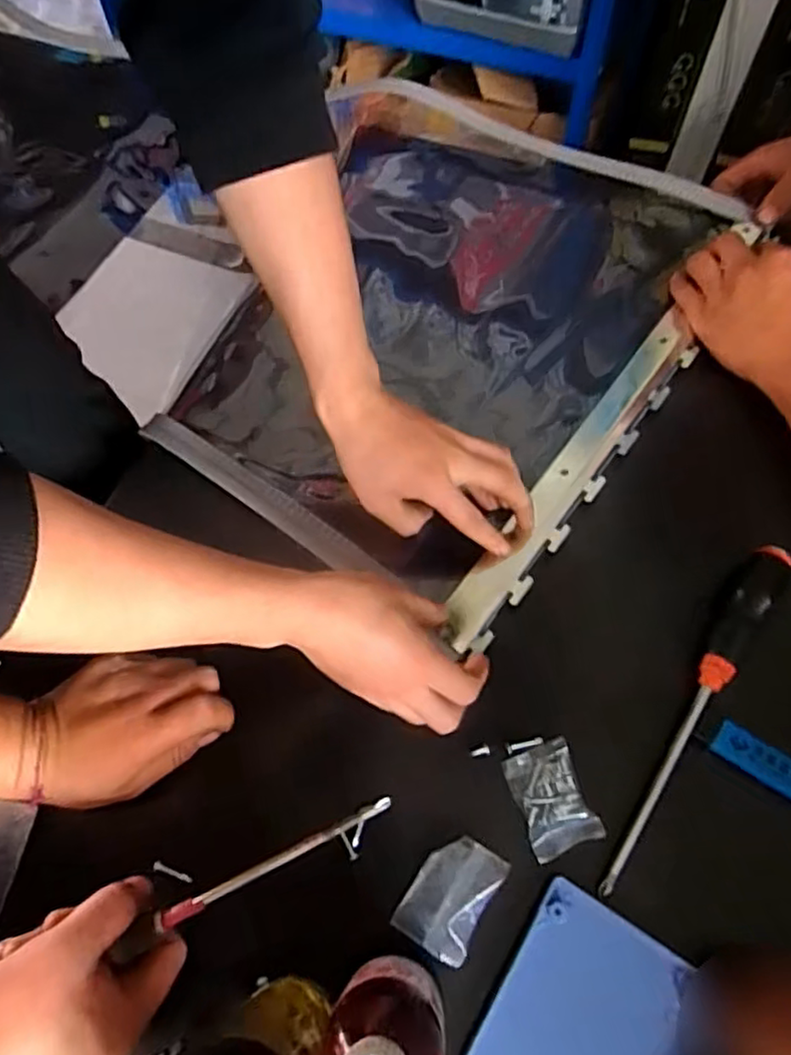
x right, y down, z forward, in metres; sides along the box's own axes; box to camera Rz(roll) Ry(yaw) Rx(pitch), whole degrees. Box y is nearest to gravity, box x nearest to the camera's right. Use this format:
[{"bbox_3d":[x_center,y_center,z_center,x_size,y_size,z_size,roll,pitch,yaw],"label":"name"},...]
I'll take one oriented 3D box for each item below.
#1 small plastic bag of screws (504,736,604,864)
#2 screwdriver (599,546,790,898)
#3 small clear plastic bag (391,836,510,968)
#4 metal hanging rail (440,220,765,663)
[{"bbox_3d":[0.098,0.168,0.408,0.044,0.009,0.061,-18,66,-6],"label":"small plastic bag of screws"},{"bbox_3d":[0.190,0.112,0.417,0.027,0.026,0.245,32,71,16],"label":"screwdriver"},{"bbox_3d":[0.034,0.222,0.394,0.044,0.010,0.066,30,71,15],"label":"small clear plastic bag"},{"bbox_3d":[0.183,-0.093,0.520,0.040,0.015,0.466,35,72,16],"label":"metal hanging rail"}]

